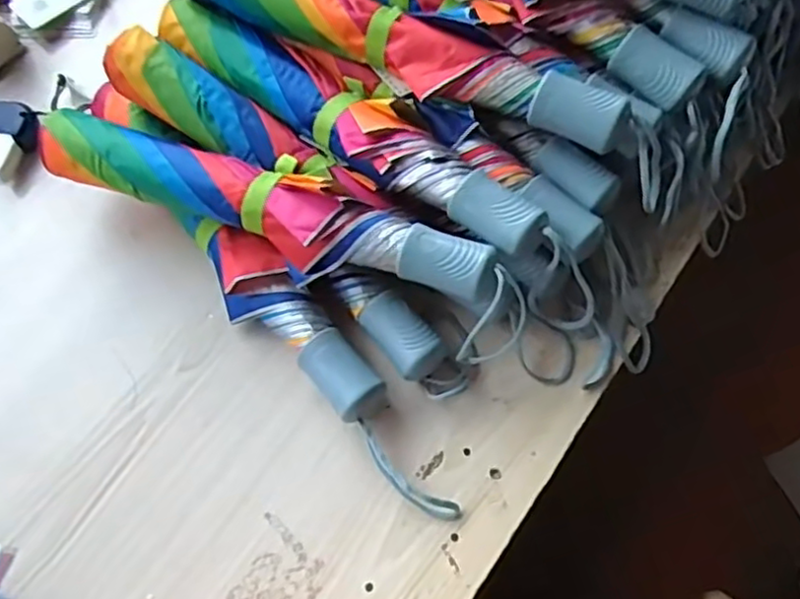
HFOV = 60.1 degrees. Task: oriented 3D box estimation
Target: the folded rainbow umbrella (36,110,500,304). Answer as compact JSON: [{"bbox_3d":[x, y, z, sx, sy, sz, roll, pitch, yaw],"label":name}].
[{"bbox_3d":[-0.098,-0.069,0.471,0.342,0.048,0.064,19,66,10],"label":"folded rainbow umbrella"}]

